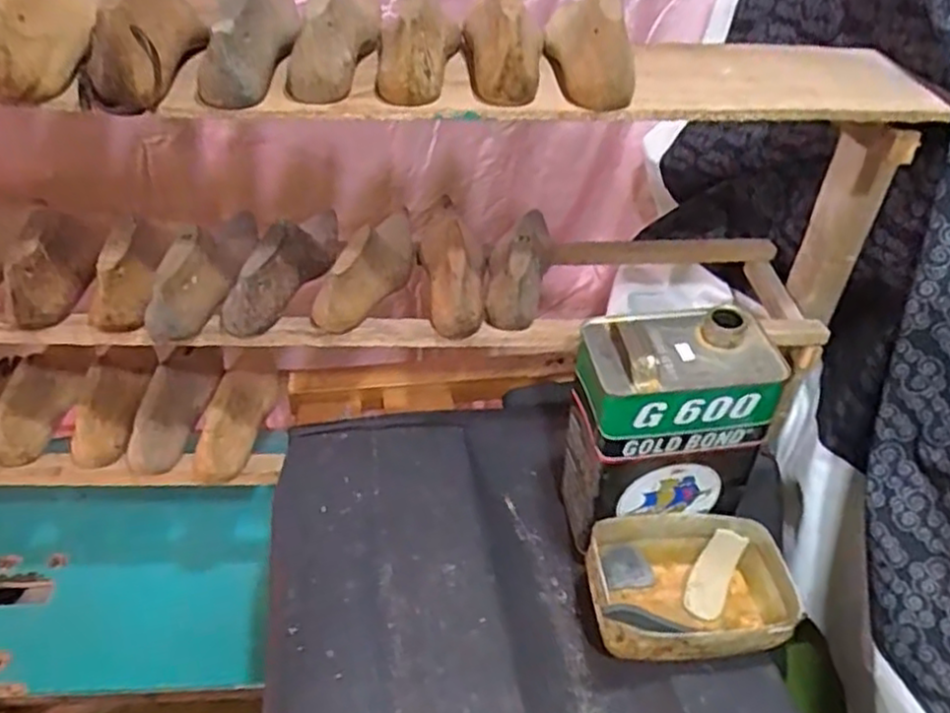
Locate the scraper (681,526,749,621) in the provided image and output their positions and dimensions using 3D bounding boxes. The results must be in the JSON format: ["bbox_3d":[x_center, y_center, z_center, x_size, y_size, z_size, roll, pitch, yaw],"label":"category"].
[{"bbox_3d":[0.236,0.216,0.709,0.040,0.023,0.089,24,70,22],"label":"scraper"}]

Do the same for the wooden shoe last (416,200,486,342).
[{"bbox_3d":[-0.029,-0.103,0.762,0.052,0.070,0.162,-7,55,-16],"label":"wooden shoe last"}]

